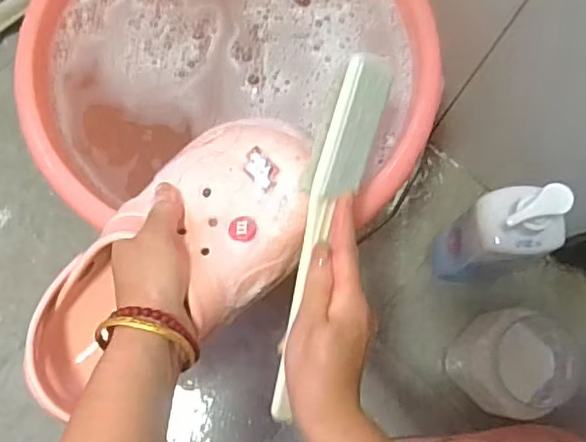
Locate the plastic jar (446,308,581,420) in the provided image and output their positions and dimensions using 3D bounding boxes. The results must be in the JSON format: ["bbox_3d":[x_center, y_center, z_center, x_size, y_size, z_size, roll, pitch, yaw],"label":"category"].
[{"bbox_3d":[0.247,0.163,0.689,0.109,0.146,0.105,0,78,-1],"label":"plastic jar"}]

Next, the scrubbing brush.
[{"bbox_3d":[0.017,0.013,0.415,0.037,0.025,0.252,16,98,3],"label":"scrubbing brush"}]

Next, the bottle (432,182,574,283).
[{"bbox_3d":[0.211,0.017,0.652,0.085,0.280,0.071,-22,80,-7],"label":"bottle"}]

